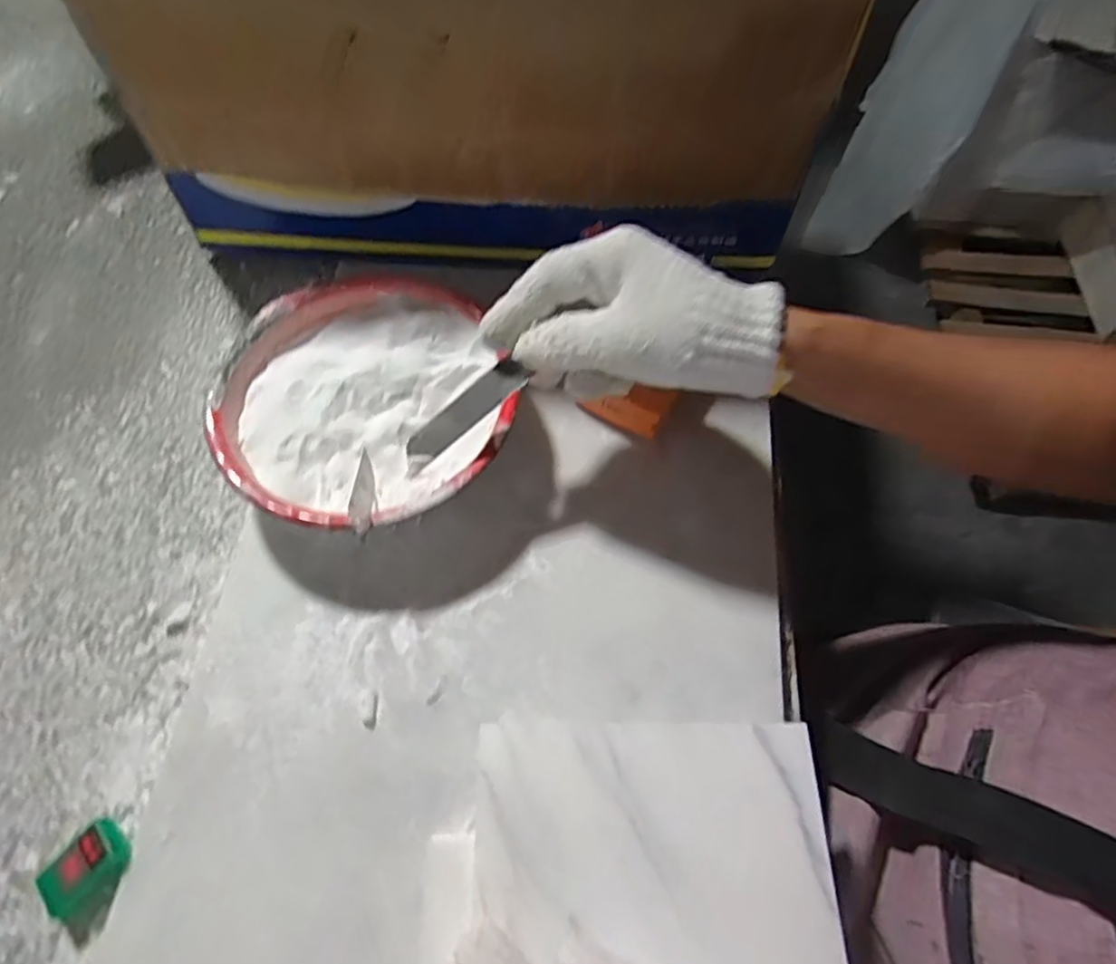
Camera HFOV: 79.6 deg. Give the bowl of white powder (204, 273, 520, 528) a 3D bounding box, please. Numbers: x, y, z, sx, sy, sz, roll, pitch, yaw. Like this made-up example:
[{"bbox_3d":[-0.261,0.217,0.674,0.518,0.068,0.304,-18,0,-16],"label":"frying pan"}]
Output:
[{"bbox_3d":[-0.115,-0.042,0.401,0.155,0.059,0.164,1,65,-1],"label":"bowl of white powder"}]

